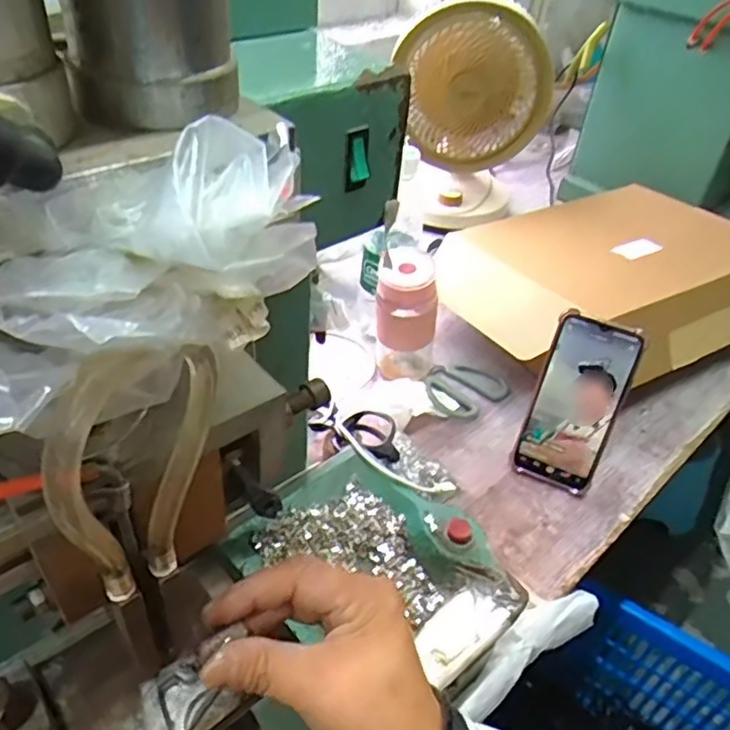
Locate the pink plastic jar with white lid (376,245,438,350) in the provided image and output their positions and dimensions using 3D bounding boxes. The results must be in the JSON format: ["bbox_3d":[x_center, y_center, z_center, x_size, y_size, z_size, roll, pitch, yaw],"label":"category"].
[{"bbox_3d":[0.046,-0.069,0.659,0.063,0.103,0.051,9,41,5],"label":"pink plastic jar with white lid"}]

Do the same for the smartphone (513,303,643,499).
[{"bbox_3d":[0.200,0.038,0.597,0.077,0.166,0.014,18,16,14],"label":"smartphone"}]

